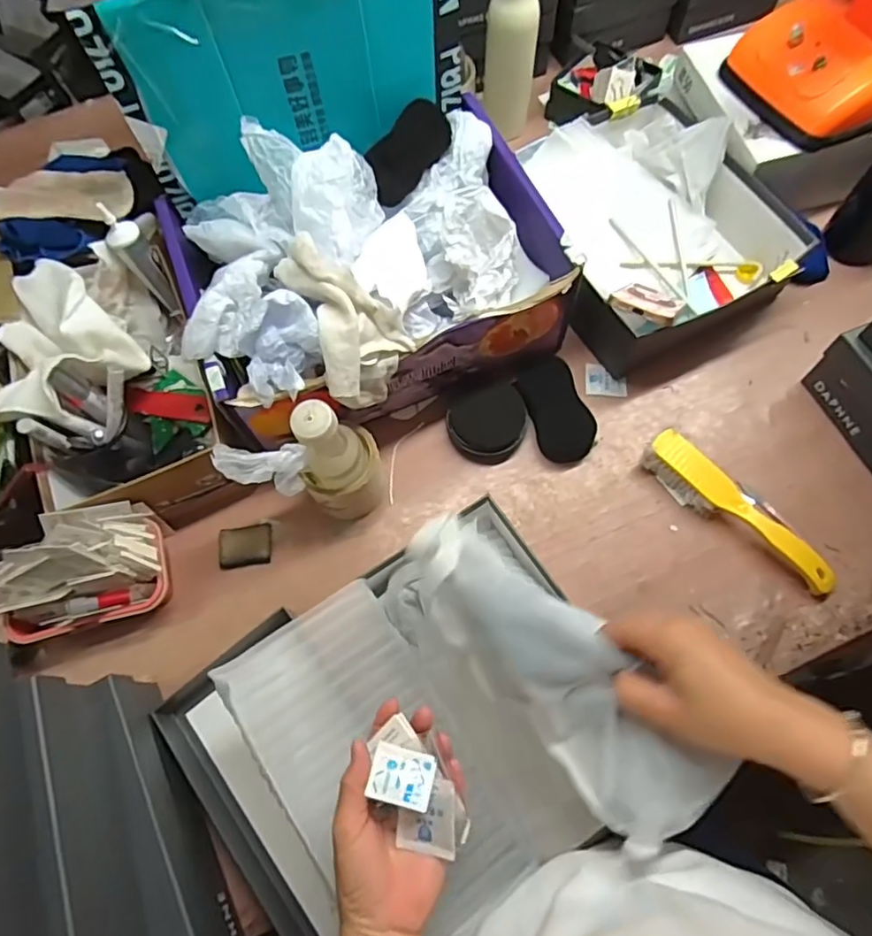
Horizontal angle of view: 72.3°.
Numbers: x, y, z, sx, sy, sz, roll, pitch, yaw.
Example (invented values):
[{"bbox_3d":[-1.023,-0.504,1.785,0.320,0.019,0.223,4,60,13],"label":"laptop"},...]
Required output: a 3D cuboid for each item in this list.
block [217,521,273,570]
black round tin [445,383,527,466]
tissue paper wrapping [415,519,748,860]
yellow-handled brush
[{"bbox_3d":[-0.217,0.089,0.680,0.059,0.010,0.045,-10,68,-1],"label":"block"},{"bbox_3d":[0.063,-0.055,0.701,0.083,0.033,0.088,34,74,15],"label":"black round tin"},{"bbox_3d":[0.078,0.144,0.441,0.083,0.065,0.263,-39,67,-12],"label":"tissue paper wrapping"},{"bbox_3d":[0.327,0.045,0.646,0.223,0.039,0.048,39,75,16],"label":"yellow-handled brush"}]

